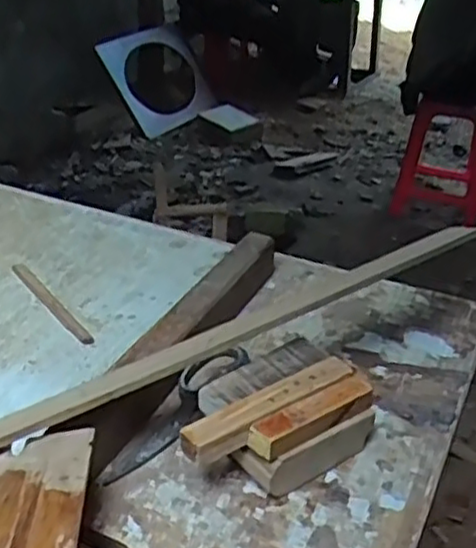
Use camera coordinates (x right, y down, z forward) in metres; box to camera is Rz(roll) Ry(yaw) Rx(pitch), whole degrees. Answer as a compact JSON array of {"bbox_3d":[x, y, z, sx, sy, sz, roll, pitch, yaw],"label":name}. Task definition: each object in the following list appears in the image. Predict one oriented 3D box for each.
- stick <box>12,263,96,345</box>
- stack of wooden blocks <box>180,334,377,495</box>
[{"bbox_3d":[-0.199,0.027,0.762,0.016,0.010,0.183,-19,36,-31],"label":"stick"},{"bbox_3d":[0.026,0.117,0.555,0.144,0.061,0.096,-25,39,-38],"label":"stack of wooden blocks"}]

